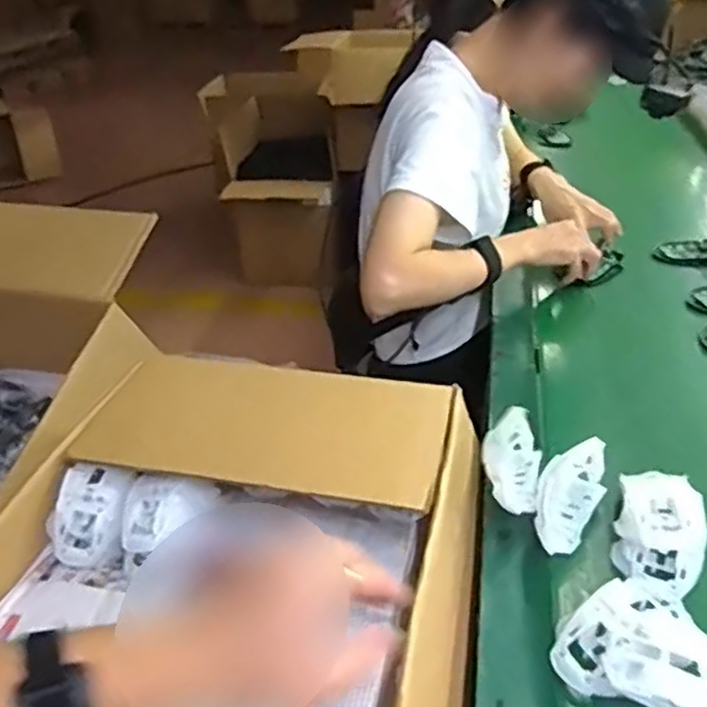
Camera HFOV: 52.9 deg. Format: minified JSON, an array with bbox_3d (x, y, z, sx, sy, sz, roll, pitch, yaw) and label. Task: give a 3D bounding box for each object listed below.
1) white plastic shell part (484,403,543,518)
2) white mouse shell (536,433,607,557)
[{"bbox_3d":[0.143,0.099,0.643,0.050,0.064,0.096,8,34,14],"label":"white plastic shell part"},{"bbox_3d":[0.183,0.123,0.608,0.042,0.062,0.105,20,39,30],"label":"white mouse shell"}]

